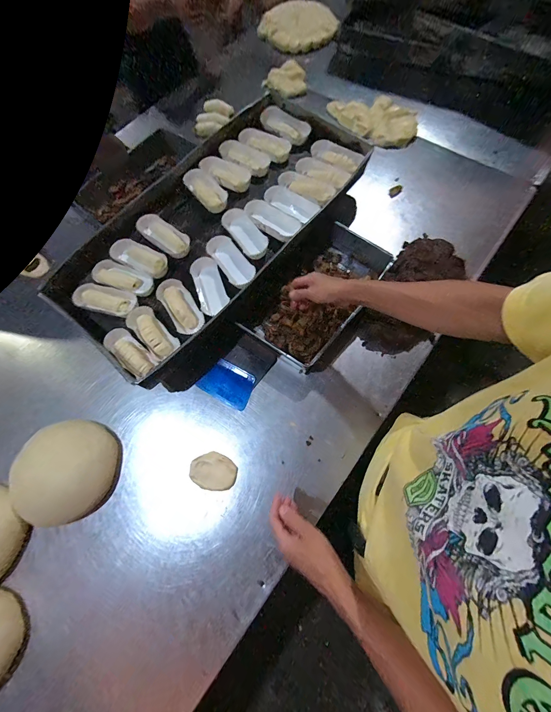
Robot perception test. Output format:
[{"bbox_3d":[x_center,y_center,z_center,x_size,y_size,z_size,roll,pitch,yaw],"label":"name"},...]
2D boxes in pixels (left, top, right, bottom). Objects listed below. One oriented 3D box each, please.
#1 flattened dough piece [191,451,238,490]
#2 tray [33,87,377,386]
[{"bbox_3d":[-0.132,0.246,0.611,0.097,0.006,0.072,17,72,10],"label":"flattened dough piece"},{"bbox_3d":[-0.150,-0.349,0.722,0.412,0.047,0.832,38,77,16],"label":"tray"}]

